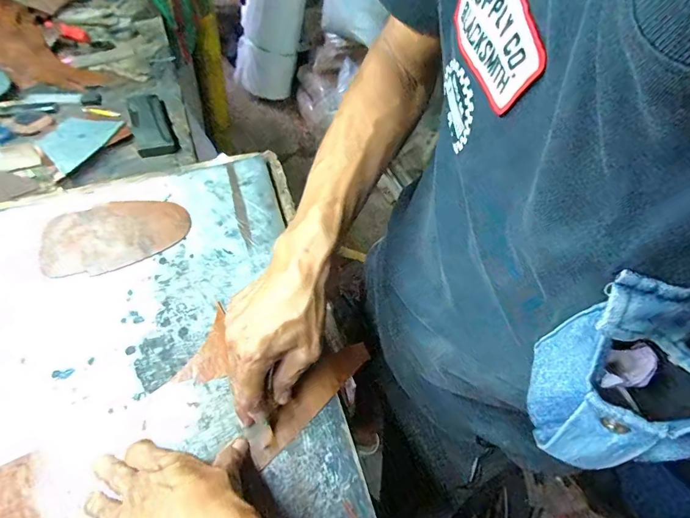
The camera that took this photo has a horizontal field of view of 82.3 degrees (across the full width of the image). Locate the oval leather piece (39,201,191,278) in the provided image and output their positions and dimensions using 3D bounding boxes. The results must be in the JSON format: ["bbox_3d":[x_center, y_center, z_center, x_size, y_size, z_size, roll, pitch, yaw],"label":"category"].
[{"bbox_3d":[-0.273,-0.031,0.472,0.160,0.005,0.095,-20,64,-15],"label":"oval leather piece"}]

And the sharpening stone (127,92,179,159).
[{"bbox_3d":[-0.313,-0.220,0.636,0.055,0.019,0.165,-17,58,-20],"label":"sharpening stone"}]

